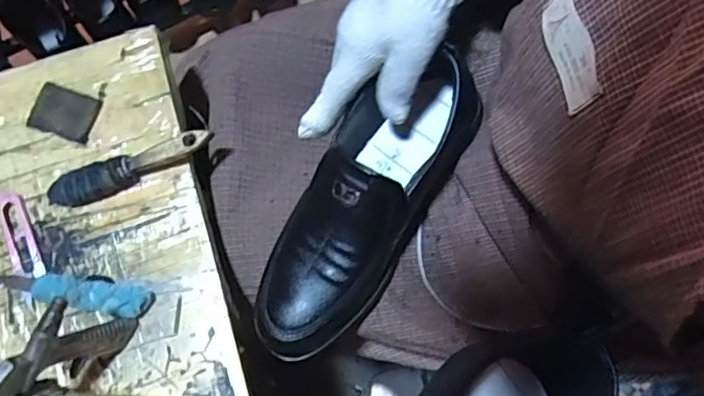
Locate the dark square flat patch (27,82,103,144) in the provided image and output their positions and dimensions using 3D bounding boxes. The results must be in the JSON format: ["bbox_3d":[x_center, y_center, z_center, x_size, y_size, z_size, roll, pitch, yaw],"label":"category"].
[{"bbox_3d":[-0.255,-0.077,0.502,0.055,0.008,0.043,16,75,4],"label":"dark square flat patch"}]

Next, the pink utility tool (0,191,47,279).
[{"bbox_3d":[-0.282,0.030,0.477,0.024,0.008,0.084,-26,76,-7],"label":"pink utility tool"}]

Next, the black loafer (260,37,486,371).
[{"bbox_3d":[0.005,0.003,0.438,0.088,0.082,0.250,27,75,7],"label":"black loafer"}]

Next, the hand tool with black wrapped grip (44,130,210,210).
[{"bbox_3d":[-0.189,-0.027,0.478,0.146,0.030,0.033,-17,75,-5],"label":"hand tool with black wrapped grip"}]

